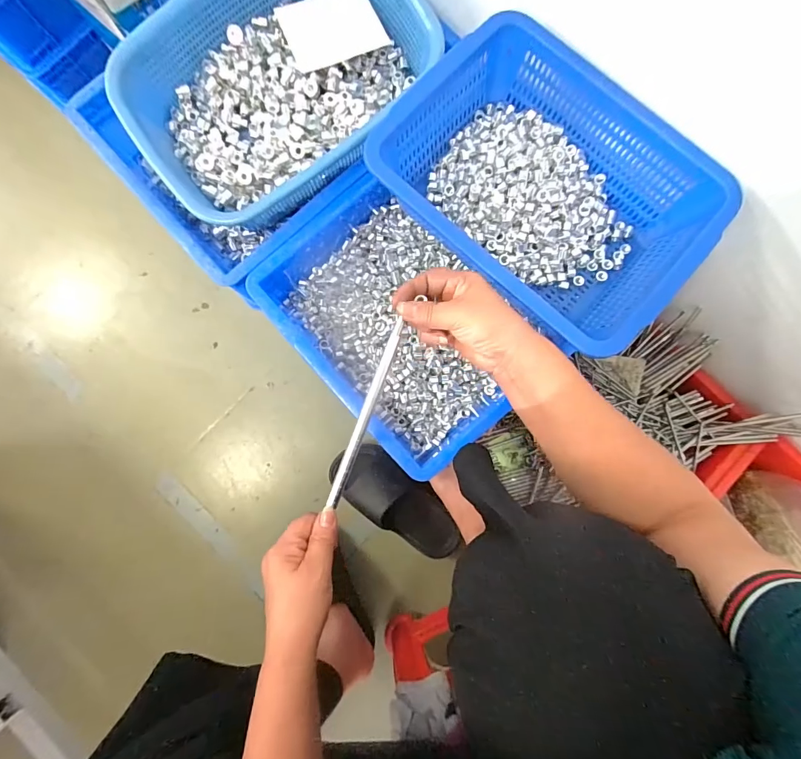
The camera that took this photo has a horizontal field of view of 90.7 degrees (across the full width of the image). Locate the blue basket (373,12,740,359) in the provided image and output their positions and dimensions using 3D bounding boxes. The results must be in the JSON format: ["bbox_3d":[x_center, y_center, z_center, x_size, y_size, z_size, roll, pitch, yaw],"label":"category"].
[{"bbox_3d":[0.146,-0.194,0.417,0.309,0.096,0.224,42,86,4],"label":"blue basket"}]

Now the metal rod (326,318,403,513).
[{"bbox_3d":[-0.033,0.034,0.376,0.011,0.006,0.188,20,94,0],"label":"metal rod"}]

